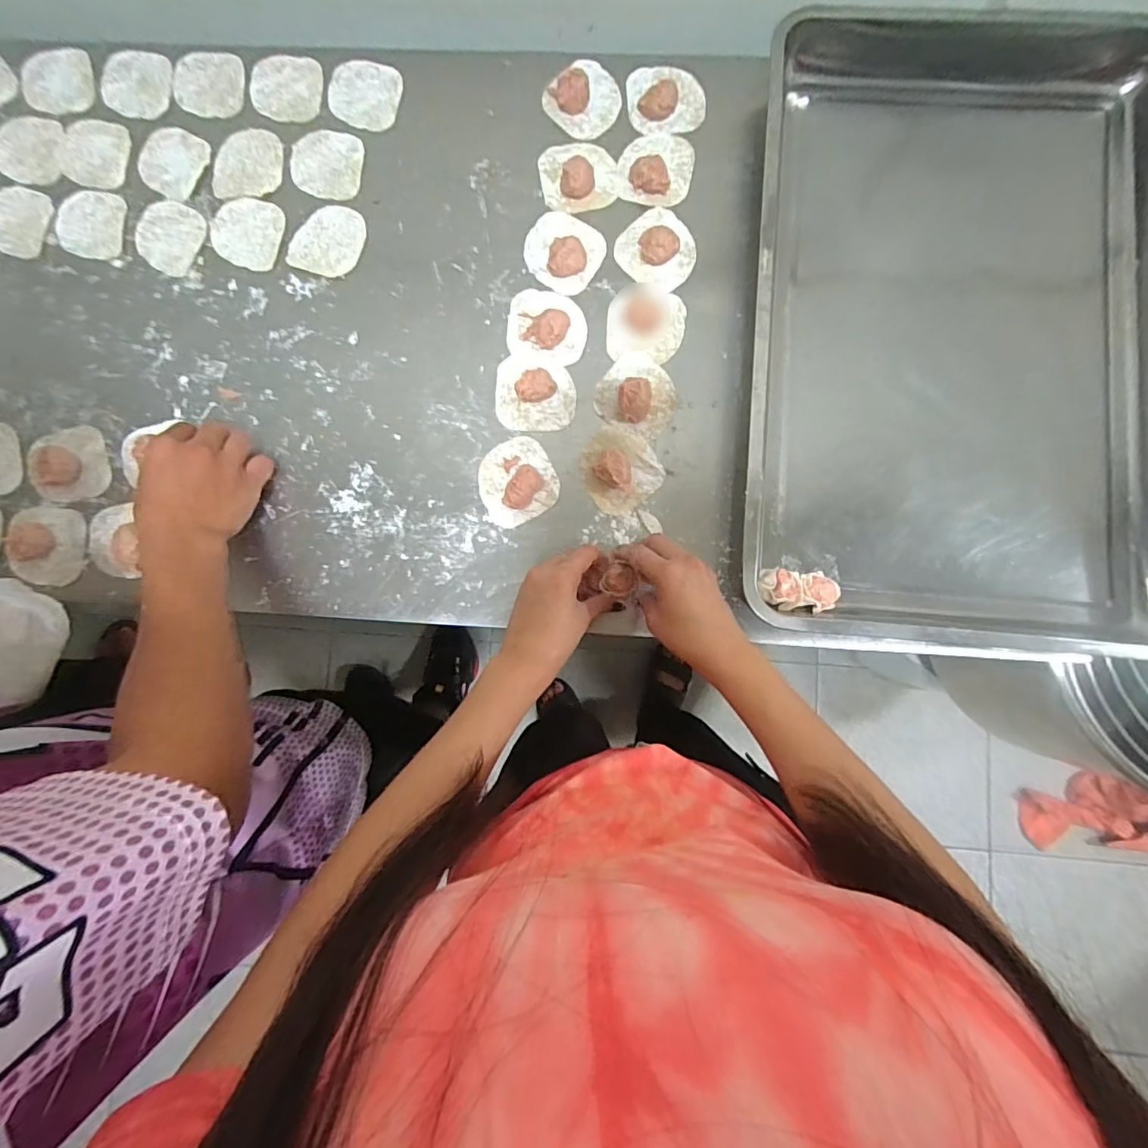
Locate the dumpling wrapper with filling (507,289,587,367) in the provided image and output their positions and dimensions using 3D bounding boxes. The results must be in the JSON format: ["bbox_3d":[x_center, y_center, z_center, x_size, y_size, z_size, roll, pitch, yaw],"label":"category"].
[{"bbox_3d":[-0.027,-0.247,0.514,0.077,0.021,0.074,0,85,0],"label":"dumpling wrapper with filling"}]

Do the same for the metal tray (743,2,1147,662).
[{"bbox_3d":[0.360,-0.233,0.489,0.387,0.066,0.592,5,85,1],"label":"metal tray"}]

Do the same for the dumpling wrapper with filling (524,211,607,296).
[{"bbox_3d":[-0.012,-0.328,0.520,0.079,0.023,0.075,0,85,0],"label":"dumpling wrapper with filling"}]

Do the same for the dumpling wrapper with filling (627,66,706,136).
[{"bbox_3d":[0.096,-0.493,0.539,0.077,0.016,0.072,-1,85,0],"label":"dumpling wrapper with filling"}]

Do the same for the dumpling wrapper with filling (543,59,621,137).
[{"bbox_3d":[0.011,-0.493,0.538,0.078,0.018,0.073,0,85,0],"label":"dumpling wrapper with filling"}]

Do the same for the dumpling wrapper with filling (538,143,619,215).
[{"bbox_3d":[0.005,-0.408,0.528,0.076,0.023,0.073,-10,85,-1],"label":"dumpling wrapper with filling"}]

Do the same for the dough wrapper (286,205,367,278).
[{"bbox_3d":[-0.250,-0.342,0.537,0.068,0.004,0.076,18,85,2],"label":"dough wrapper"}]

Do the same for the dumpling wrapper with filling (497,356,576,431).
[{"bbox_3d":[-0.038,-0.177,0.506,0.077,0.025,0.069,2,85,1],"label":"dumpling wrapper with filling"}]

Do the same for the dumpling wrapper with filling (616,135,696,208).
[{"bbox_3d":[0.084,-0.416,0.529,0.071,0.020,0.079,15,85,2],"label":"dumpling wrapper with filling"}]

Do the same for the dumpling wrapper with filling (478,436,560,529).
[{"bbox_3d":[-0.057,-0.091,0.501,0.073,0.020,0.076,0,85,0],"label":"dumpling wrapper with filling"}]

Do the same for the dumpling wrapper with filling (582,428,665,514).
[{"bbox_3d":[0.045,-0.102,0.497,0.070,0.026,0.077,-27,85,-2],"label":"dumpling wrapper with filling"}]

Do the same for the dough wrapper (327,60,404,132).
[{"bbox_3d":[-0.220,-0.507,0.551,0.076,0.004,0.077,0,85,0],"label":"dough wrapper"}]

